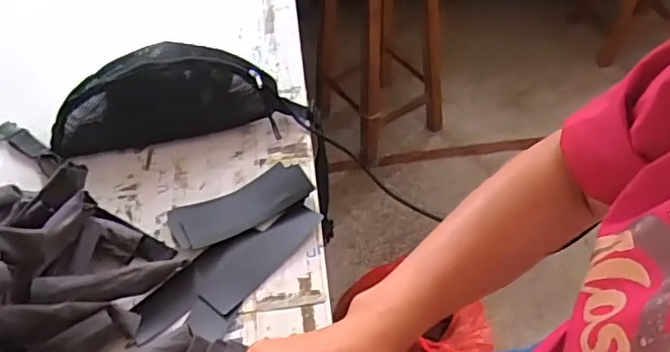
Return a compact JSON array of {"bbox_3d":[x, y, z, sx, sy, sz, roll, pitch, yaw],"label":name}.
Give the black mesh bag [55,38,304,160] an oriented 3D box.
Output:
[{"bbox_3d":[-0.206,-0.112,0.747,0.311,0.090,0.111,-9,50,-4],"label":"black mesh bag"}]

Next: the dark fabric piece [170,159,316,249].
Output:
[{"bbox_3d":[-0.106,0.034,0.657,0.158,0.021,0.066,-23,52,-15],"label":"dark fabric piece"}]

